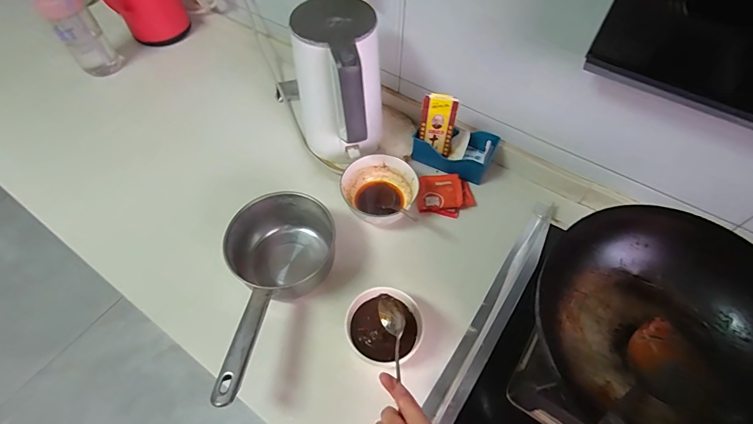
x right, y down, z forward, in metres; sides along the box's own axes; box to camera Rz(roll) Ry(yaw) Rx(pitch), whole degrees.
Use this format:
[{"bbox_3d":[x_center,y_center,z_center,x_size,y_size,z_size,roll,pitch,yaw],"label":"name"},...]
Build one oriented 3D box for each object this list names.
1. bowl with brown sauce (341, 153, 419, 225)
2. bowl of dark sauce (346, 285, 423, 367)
[{"bbox_3d":[0.003,-0.031,0.632,0.116,0.062,0.113,0,56,-1],"label":"bowl with brown sauce"},{"bbox_3d":[0.010,0.161,0.531,0.101,0.050,0.096,0,56,-1],"label":"bowl of dark sauce"}]

